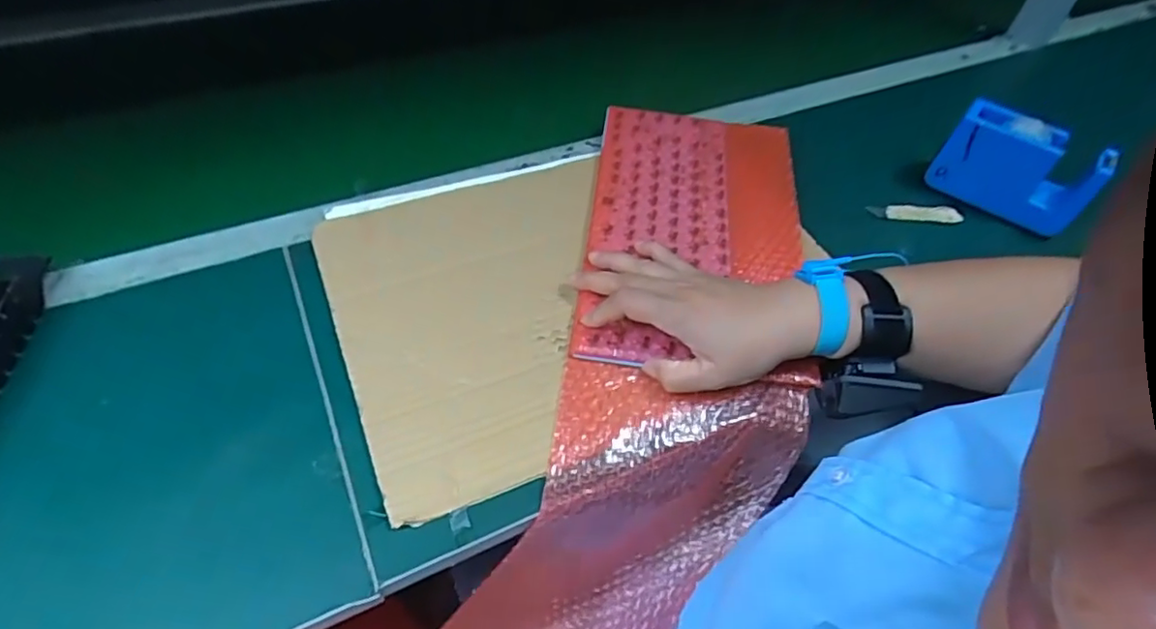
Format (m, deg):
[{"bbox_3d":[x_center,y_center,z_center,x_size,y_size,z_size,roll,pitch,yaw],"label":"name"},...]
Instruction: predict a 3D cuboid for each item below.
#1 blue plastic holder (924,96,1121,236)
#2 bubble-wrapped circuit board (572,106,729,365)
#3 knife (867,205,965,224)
[{"bbox_3d":[0.423,-0.139,0.574,0.130,0.081,0.056,34,56,21],"label":"blue plastic holder"},{"bbox_3d":[0.069,-0.086,0.530,0.126,0.011,0.307,12,54,5],"label":"bubble-wrapped circuit board"},{"bbox_3d":[0.331,-0.100,0.585,0.091,0.010,0.017,6,52,-1],"label":"knife"}]

